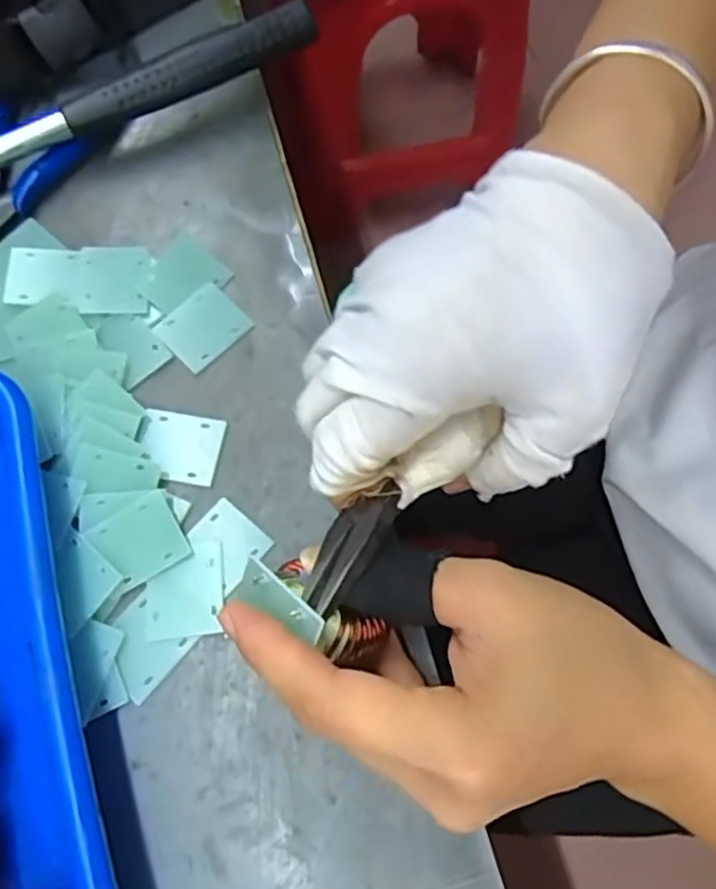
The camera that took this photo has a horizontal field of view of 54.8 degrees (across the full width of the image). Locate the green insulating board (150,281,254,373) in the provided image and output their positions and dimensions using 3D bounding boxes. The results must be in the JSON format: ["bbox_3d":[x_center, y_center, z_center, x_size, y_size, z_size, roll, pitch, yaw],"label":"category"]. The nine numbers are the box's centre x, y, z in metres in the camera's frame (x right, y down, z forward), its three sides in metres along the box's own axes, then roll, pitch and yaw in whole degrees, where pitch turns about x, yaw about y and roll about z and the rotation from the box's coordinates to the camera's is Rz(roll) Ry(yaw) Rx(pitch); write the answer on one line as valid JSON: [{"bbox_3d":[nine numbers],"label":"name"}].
[{"bbox_3d":[-0.069,-0.053,0.305,0.035,0.004,0.031,-42,75,-13],"label":"green insulating board"}]

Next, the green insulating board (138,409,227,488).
[{"bbox_3d":[-0.074,0.001,0.287,0.032,0.004,0.028,9,71,4],"label":"green insulating board"}]

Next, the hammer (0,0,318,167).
[{"bbox_3d":[-0.138,-0.157,0.328,0.245,0.031,0.051,-32,73,-10],"label":"hammer"}]

